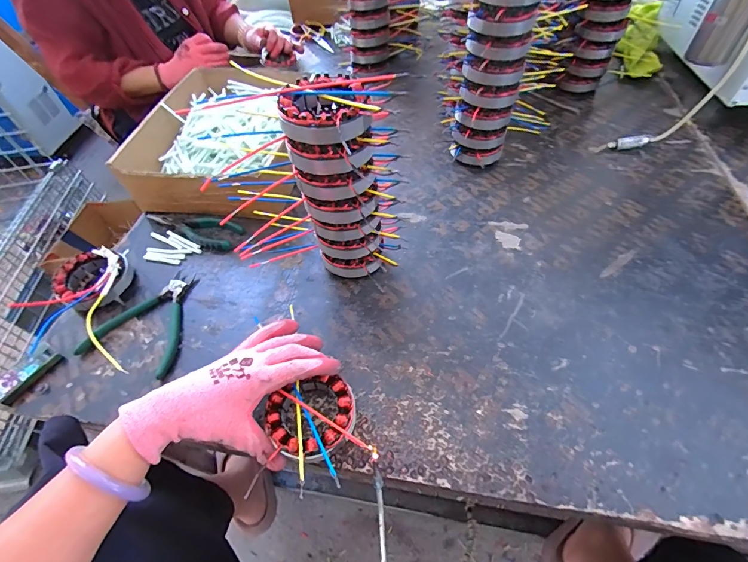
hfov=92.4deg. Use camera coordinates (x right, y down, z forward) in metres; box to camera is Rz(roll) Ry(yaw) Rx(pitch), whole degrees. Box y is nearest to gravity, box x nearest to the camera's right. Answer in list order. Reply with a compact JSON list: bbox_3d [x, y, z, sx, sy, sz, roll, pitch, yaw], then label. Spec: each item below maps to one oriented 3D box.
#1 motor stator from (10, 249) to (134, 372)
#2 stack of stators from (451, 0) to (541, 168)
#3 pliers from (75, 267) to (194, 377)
[{"bbox_3d":[-0.376,0.024,0.452,0.114,0.049,0.162,-16,53,-8],"label":"motor stator"},{"bbox_3d":[0.172,-0.295,0.536,0.089,0.254,0.085,8,54,10],"label":"stack of stators"},{"bbox_3d":[-0.281,0.044,0.456,0.113,0.015,0.137,10,54,12],"label":"pliers"}]

